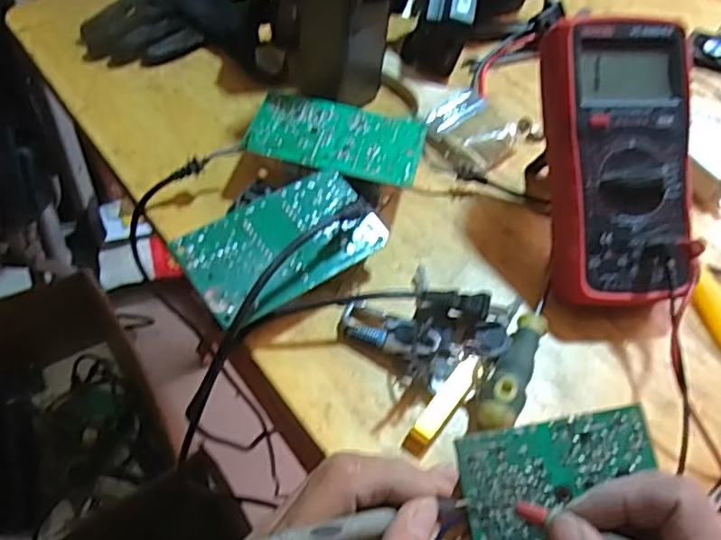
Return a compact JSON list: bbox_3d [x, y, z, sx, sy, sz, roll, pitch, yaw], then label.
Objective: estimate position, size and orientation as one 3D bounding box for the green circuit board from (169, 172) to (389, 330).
[{"bbox_3d":[-0.047,-0.017,0.396,0.122,0.018,0.065,-30,61,-25],"label":"green circuit board"}]

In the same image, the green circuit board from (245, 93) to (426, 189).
[{"bbox_3d":[-0.016,-0.097,0.461,0.121,0.010,0.069,12,52,3],"label":"green circuit board"}]

